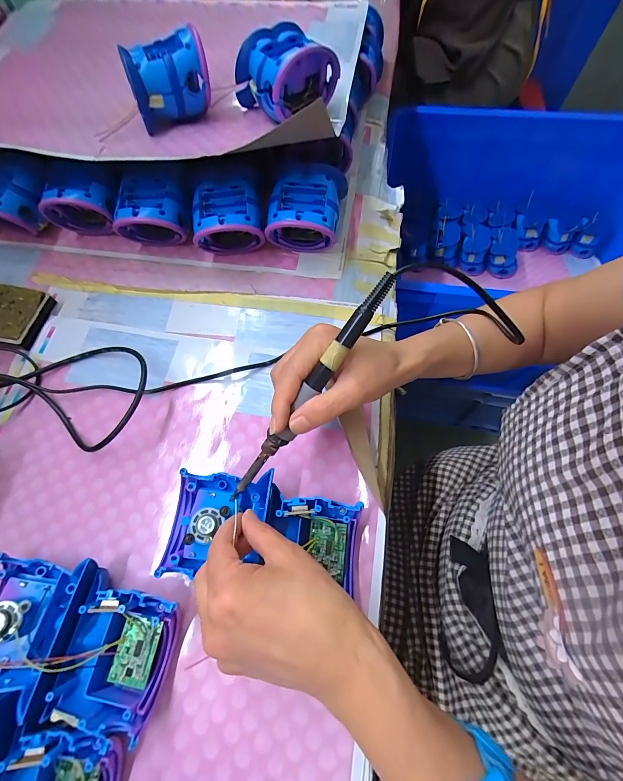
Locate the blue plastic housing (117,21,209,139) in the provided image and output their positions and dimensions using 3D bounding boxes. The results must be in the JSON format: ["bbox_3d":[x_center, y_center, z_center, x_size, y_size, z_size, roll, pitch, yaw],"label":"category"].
[{"bbox_3d":[-0.157,-0.341,0.368,0.081,0.064,0.072,-21,68,-7],"label":"blue plastic housing"}]

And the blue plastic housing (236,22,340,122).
[{"bbox_3d":[-0.031,-0.346,0.363,0.070,0.055,0.102,-40,72,-14],"label":"blue plastic housing"}]

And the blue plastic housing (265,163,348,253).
[{"bbox_3d":[-0.006,-0.206,0.396,0.081,0.073,0.087,6,68,5],"label":"blue plastic housing"}]

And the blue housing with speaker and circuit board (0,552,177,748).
[{"bbox_3d":[-0.182,0.186,0.255,0.153,0.039,0.096,8,68,5],"label":"blue housing with speaker and circuit board"}]

